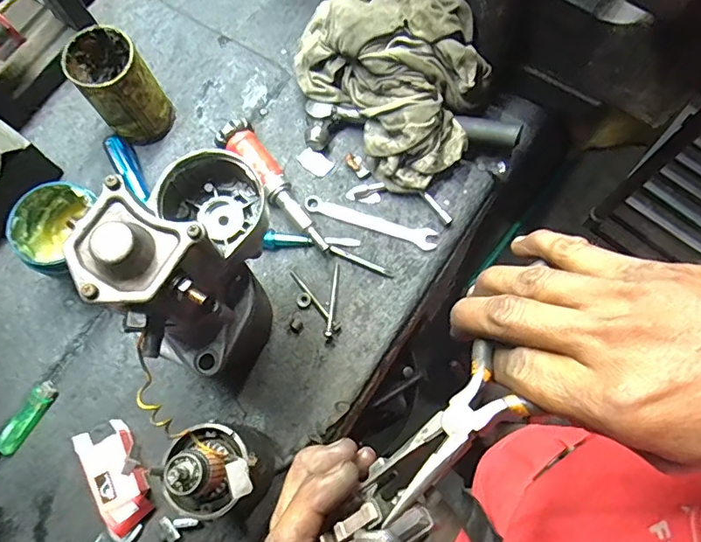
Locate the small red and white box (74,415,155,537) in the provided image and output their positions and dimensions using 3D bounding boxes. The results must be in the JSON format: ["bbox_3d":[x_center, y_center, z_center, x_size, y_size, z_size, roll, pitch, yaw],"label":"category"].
[{"bbox_3d":[-0.229,0.202,0.496,0.052,0.037,0.106,-27,75,-6],"label":"small red and white box"}]

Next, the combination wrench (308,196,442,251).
[{"bbox_3d":[0.023,-0.056,0.572,0.155,0.005,0.023,17,75,6],"label":"combination wrench"}]

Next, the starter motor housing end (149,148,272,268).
[{"bbox_3d":[-0.107,-0.054,0.393,0.069,0.059,0.068,25,76,8],"label":"starter motor housing end"}]

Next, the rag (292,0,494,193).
[{"bbox_3d":[0.048,-0.217,0.551,0.145,0.133,0.216,-40,77,-9],"label":"rag"}]

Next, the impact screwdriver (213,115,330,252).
[{"bbox_3d":[-0.089,-0.096,0.569,0.045,0.043,0.180,-34,76,-8],"label":"impact screwdriver"}]

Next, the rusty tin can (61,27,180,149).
[{"bbox_3d":[-0.256,-0.204,0.564,0.071,0.113,0.076,0,74,2],"label":"rusty tin can"}]

